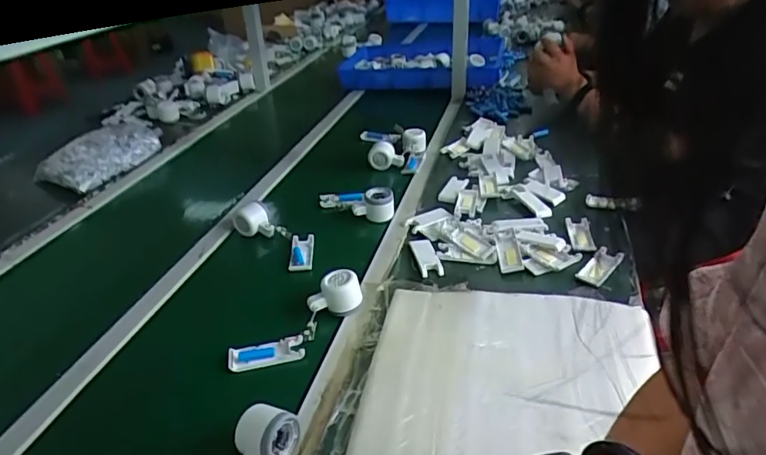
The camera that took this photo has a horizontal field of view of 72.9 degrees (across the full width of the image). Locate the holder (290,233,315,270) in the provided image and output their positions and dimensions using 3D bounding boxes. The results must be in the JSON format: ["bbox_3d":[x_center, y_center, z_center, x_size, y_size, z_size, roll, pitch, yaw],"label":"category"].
[{"bbox_3d":[-0.149,0.041,0.948,0.040,0.025,0.091,-3,32,-2],"label":"holder"}]

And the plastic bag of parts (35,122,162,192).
[{"bbox_3d":[-0.695,-0.178,1.293,0.161,0.091,0.262,17,36,28],"label":"plastic bag of parts"}]

